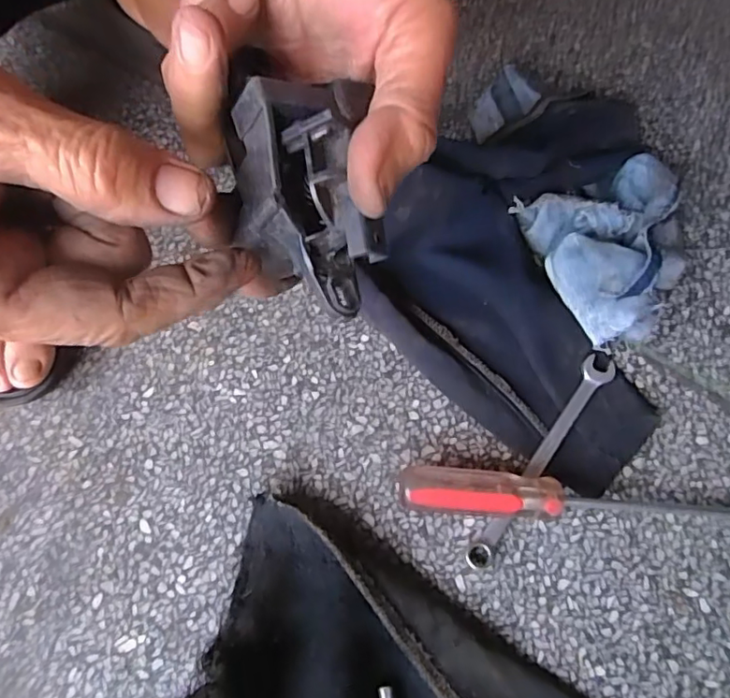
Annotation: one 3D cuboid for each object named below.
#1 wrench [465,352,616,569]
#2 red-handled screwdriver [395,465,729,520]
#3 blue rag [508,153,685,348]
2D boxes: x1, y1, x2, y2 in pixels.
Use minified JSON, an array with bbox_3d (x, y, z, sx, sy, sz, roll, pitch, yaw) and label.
[{"bbox_3d":[0.109,0.067,0.346,0.018,0.006,0.156,36,76,11],"label":"wrench"},{"bbox_3d":[0.137,0.090,0.325,0.233,0.032,0.026,5,73,2],"label":"red-handled screwdriver"},{"bbox_3d":[0.168,-0.066,0.361,0.106,0.060,0.115,-19,73,-5],"label":"blue rag"}]

